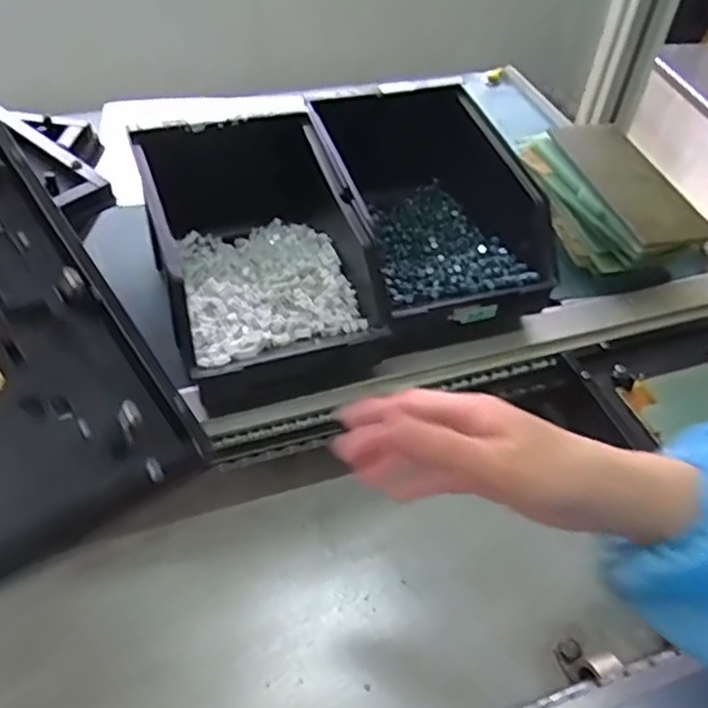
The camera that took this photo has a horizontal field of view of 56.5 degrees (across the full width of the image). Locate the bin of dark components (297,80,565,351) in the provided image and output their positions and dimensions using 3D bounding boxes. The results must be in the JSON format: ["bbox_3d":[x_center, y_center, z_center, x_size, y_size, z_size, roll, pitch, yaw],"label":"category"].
[{"bbox_3d":[0.063,-0.124,0.582,0.161,0.104,0.231,-13,55,-15],"label":"bin of dark components"}]

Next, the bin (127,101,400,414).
[{"bbox_3d":[-0.080,-0.085,0.541,0.157,0.107,0.238,-14,55,-15],"label":"bin"}]

